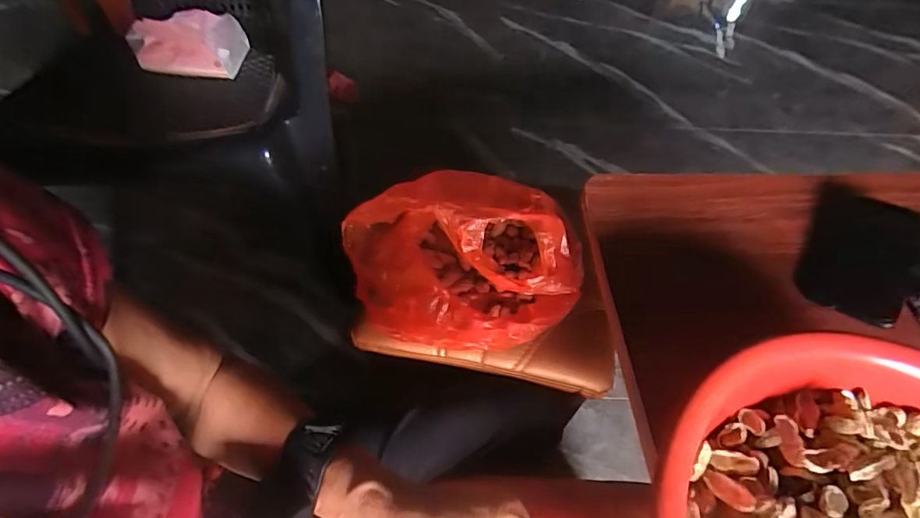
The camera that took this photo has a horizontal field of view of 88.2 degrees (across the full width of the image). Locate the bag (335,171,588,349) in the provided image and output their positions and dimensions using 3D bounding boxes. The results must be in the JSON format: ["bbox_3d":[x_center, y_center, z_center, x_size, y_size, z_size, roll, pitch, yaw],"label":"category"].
[{"bbox_3d":[-0.009,0.003,0.523,0.218,0.168,0.199,-10,56,-10],"label":"bag"}]

